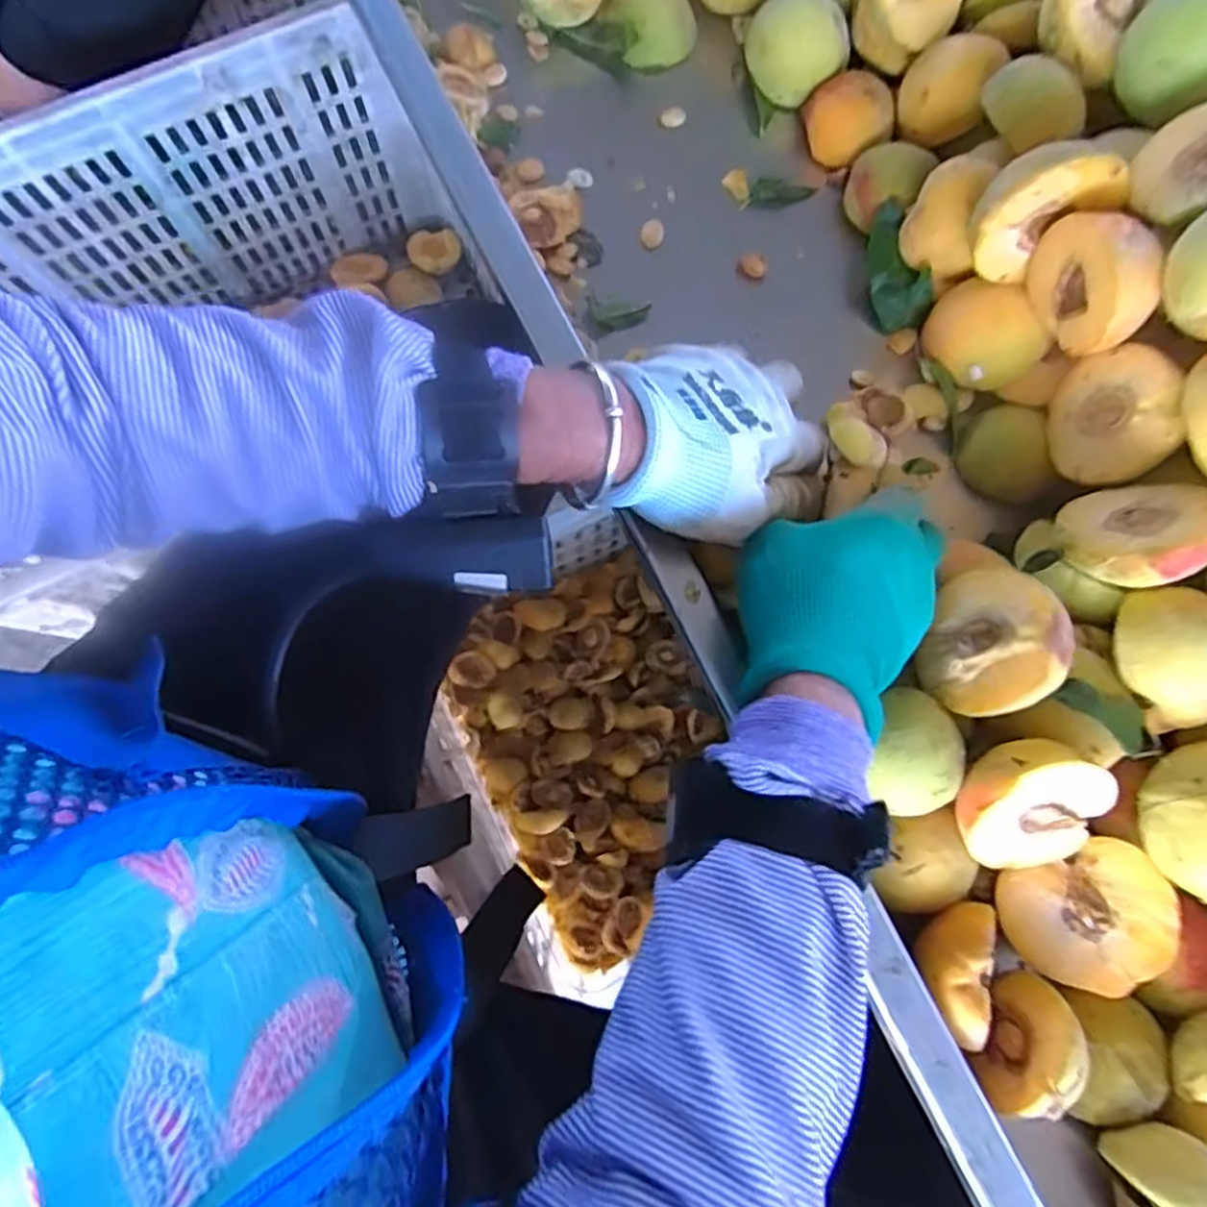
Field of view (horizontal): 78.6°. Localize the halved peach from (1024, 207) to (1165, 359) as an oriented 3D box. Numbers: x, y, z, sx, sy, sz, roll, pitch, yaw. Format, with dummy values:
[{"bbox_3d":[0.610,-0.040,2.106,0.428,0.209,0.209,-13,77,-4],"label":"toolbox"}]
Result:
[{"bbox_3d":[0.231,-0.151,0.345,0.028,0.052,0.057,-20,80,-5],"label":"halved peach"}]

